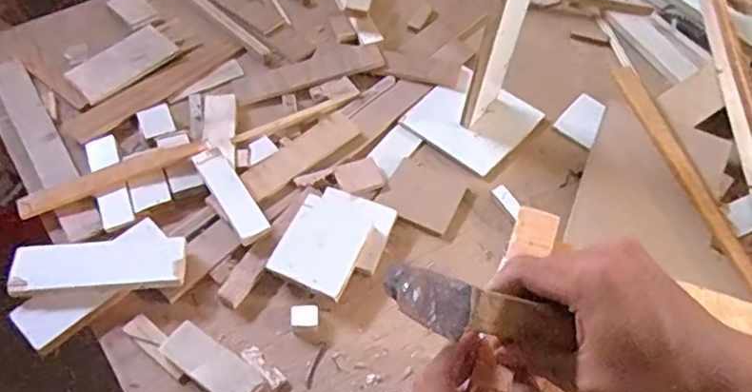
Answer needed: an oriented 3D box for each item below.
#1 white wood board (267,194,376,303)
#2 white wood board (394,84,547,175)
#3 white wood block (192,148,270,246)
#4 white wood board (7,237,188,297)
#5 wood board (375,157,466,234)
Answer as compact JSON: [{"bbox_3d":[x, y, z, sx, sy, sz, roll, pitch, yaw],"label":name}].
[{"bbox_3d":[-0.065,0.061,0.744,0.095,0.008,0.117,23,57,7],"label":"white wood board"},{"bbox_3d":[0.141,-0.117,0.895,0.155,0.007,0.152,37,64,21],"label":"white wood board"},{"bbox_3d":[-0.186,-0.005,0.780,0.040,0.016,0.155,-29,62,-18],"label":"white wood block"},{"bbox_3d":[-0.319,0.080,0.708,0.187,0.018,0.063,-6,57,-5],"label":"white wood board"},{"bbox_3d":[0.062,-0.004,0.821,0.098,0.014,0.091,23,59,14],"label":"wood board"}]

